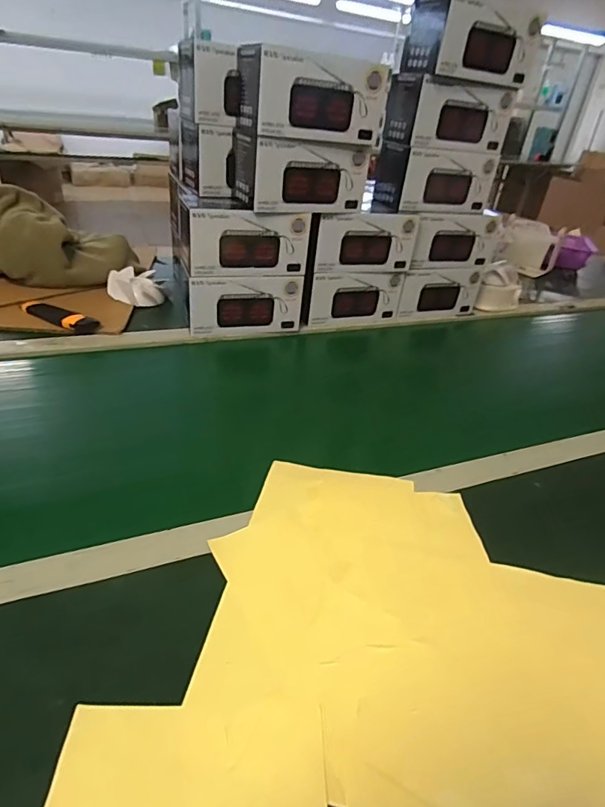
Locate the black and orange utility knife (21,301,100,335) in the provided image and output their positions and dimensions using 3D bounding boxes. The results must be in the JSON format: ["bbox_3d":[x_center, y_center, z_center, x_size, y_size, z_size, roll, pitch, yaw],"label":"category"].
[{"bbox_3d":[-0.405,-0.147,0.778,0.148,0.014,0.042,19,35,18],"label":"black and orange utility knife"}]

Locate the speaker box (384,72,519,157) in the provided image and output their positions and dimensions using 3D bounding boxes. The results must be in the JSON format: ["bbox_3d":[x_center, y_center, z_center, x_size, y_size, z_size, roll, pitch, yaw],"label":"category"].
[{"bbox_3d":[0.267,-0.526,0.863,0.211,0.105,0.109,-5,35,-18],"label":"speaker box"}]

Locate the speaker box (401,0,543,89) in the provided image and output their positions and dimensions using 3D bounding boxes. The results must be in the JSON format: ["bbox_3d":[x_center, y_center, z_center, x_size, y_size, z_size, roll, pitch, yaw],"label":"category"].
[{"bbox_3d":[0.277,-0.600,0.789,0.191,0.097,0.124,-11,37,-26],"label":"speaker box"}]

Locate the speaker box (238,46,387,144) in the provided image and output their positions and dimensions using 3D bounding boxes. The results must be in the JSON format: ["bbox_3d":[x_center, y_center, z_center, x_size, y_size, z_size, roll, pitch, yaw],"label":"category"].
[{"bbox_3d":[0.016,-0.457,0.707,0.204,0.103,0.108,-8,36,-22],"label":"speaker box"}]

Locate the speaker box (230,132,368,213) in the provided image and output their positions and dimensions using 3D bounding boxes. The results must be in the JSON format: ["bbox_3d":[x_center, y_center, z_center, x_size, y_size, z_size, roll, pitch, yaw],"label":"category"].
[{"bbox_3d":[0.000,-0.372,0.766,0.202,0.100,0.089,-8,36,-22],"label":"speaker box"}]

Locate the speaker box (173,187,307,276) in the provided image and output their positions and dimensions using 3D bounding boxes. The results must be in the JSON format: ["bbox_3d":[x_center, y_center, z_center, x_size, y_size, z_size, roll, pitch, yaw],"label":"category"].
[{"bbox_3d":[-0.103,-0.281,0.794,0.212,0.101,0.103,-5,35,-18],"label":"speaker box"}]

